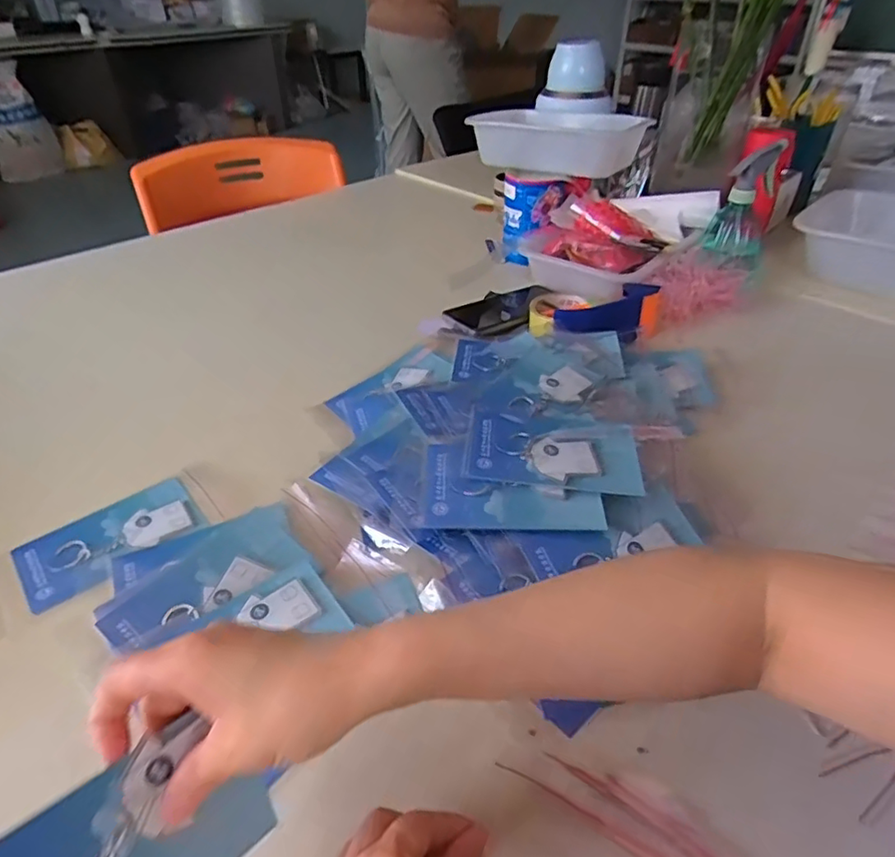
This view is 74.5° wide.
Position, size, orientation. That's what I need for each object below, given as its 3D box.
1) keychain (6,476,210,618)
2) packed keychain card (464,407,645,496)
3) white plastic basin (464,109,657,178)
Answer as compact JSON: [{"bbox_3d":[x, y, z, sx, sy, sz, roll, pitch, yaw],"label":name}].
[{"bbox_3d":[-0.278,0.089,0.489,0.135,0.009,0.083,-28,46,-30],"label":"keychain"},{"bbox_3d":[0.087,0.017,0.483,0.136,0.016,0.086,4,39,5],"label":"packed keychain card"},{"bbox_3d":[0.172,-0.440,0.910,0.234,0.087,0.177,16,41,20],"label":"white plastic basin"}]

